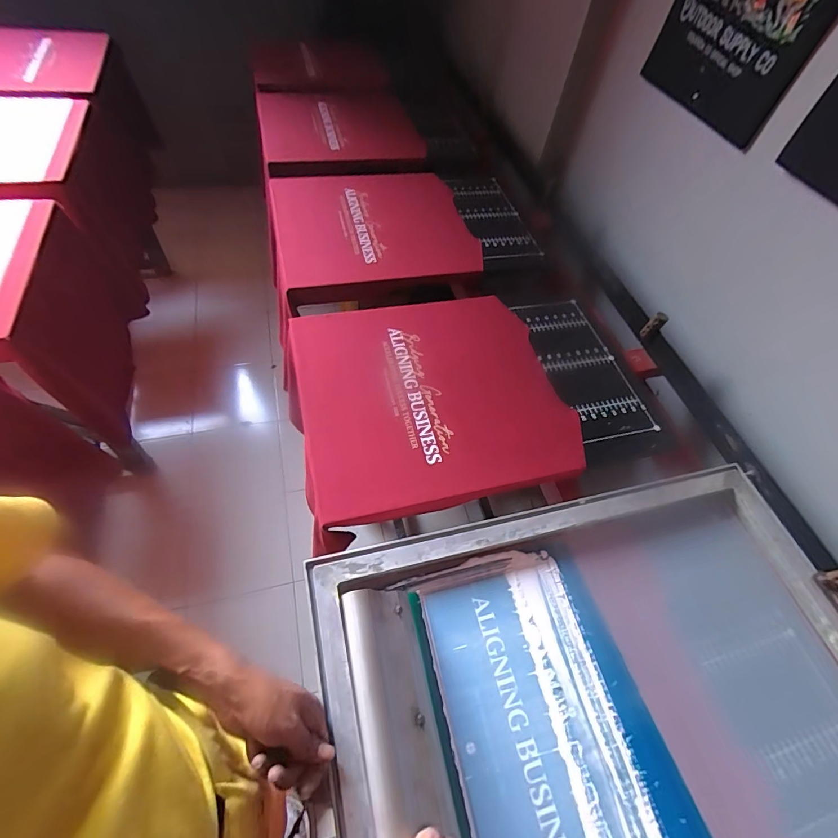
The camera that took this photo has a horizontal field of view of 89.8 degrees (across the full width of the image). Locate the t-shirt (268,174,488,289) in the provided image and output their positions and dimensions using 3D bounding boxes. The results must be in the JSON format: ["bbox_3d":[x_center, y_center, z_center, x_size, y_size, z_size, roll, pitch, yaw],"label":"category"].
[{"bbox_3d":[-0.106,-0.432,0.985,0.424,0.077,0.388,-11,59,-12],"label":"t-shirt"}]

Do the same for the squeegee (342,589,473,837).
[{"bbox_3d":[-0.012,0.325,0.383,0.033,0.112,0.319,-34,58,26],"label":"squeegee"}]

